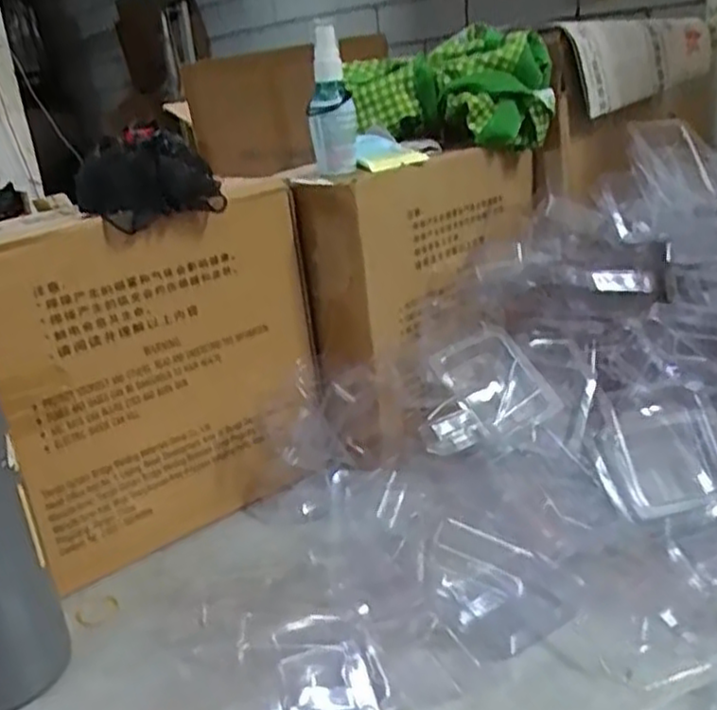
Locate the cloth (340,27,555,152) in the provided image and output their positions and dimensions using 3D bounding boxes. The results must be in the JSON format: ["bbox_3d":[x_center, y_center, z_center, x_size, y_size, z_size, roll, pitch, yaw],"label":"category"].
[{"bbox_3d":[0.088,-0.258,0.728,0.199,0.098,0.089,-2,21,10],"label":"cloth"}]

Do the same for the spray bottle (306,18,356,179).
[{"bbox_3d":[-0.023,-0.210,0.611,0.038,0.115,0.030,-5,21,1],"label":"spray bottle"}]

